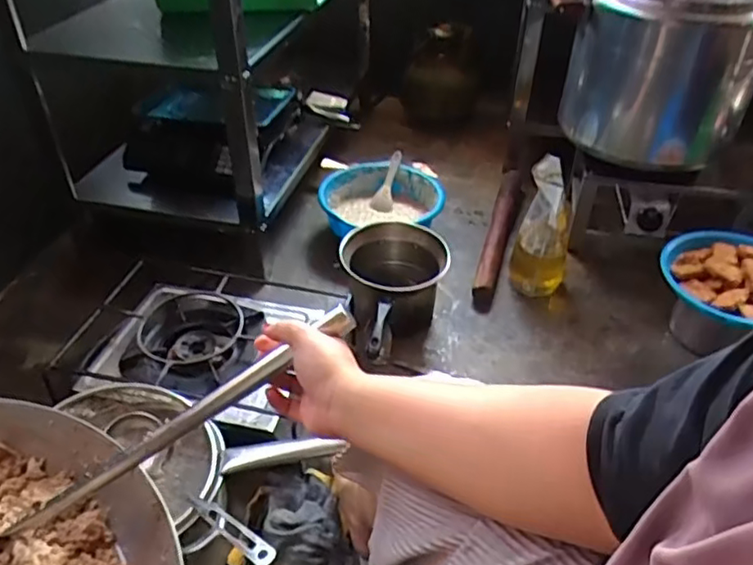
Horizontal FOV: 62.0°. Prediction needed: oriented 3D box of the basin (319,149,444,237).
[{"bbox_3d":[0.007,-0.203,1.544,0.284,0.101,0.279,0,39,0],"label":"basin"}]

